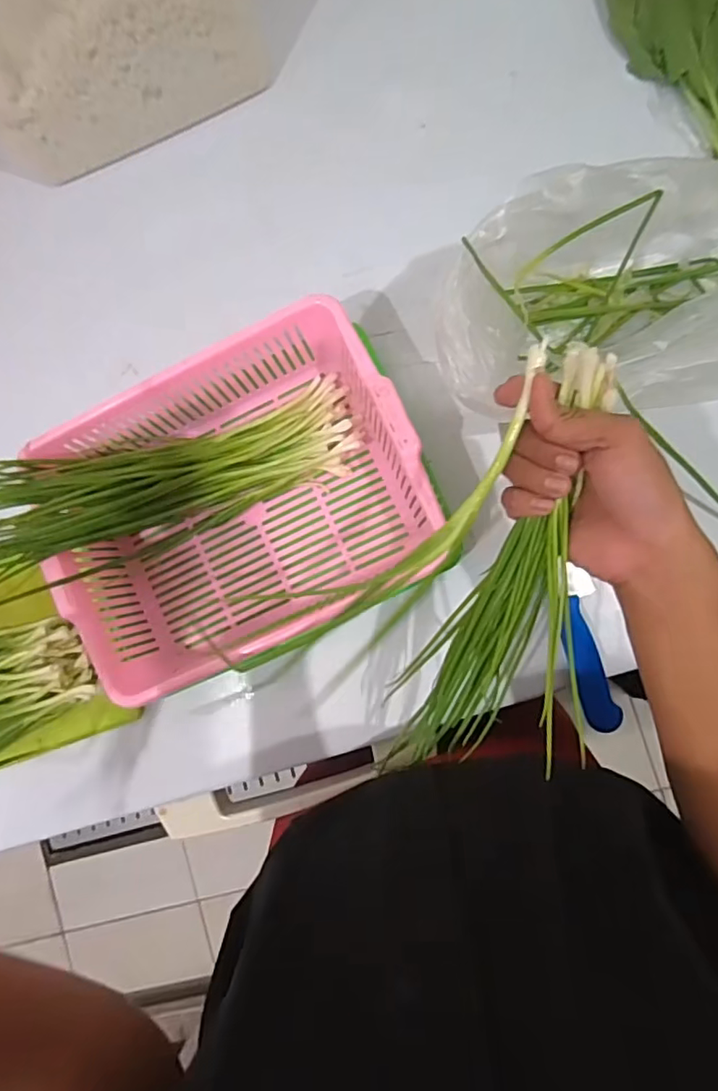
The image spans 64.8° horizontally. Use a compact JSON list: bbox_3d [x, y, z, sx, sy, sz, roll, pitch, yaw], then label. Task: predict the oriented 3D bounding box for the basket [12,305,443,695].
[{"bbox_3d":[-0.108,-0.040,0.504,0.315,0.100,0.237,-29,84,5],"label":"basket"}]

